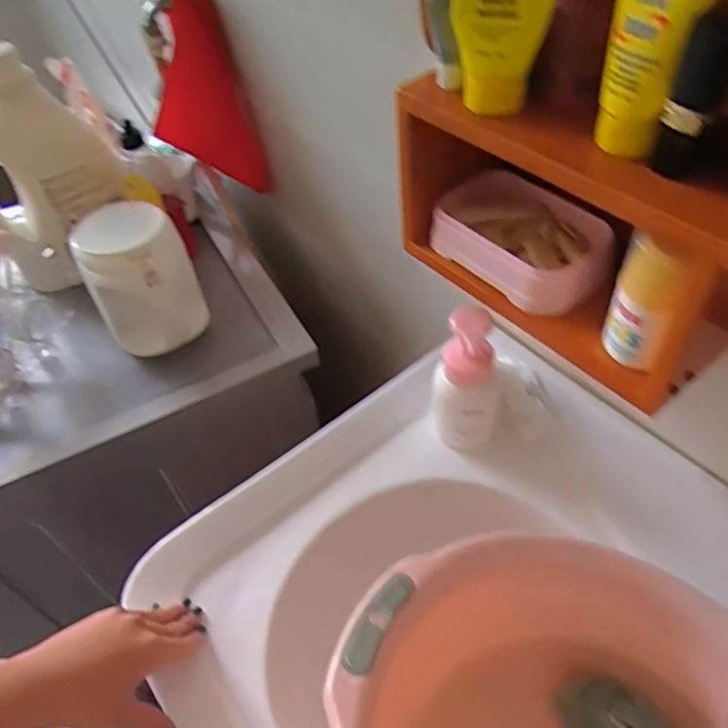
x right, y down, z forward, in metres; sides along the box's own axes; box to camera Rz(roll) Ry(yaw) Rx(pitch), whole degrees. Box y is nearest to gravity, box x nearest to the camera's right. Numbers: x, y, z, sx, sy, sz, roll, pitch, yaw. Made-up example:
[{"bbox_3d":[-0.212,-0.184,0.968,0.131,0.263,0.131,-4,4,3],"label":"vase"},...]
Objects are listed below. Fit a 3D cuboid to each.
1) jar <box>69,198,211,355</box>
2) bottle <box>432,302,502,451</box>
[{"bbox_3d":[-0.274,-0.090,0.782,0.122,0.185,0.134,-27,52,-16],"label":"jar"},{"bbox_3d":[0.097,0.021,0.578,0.063,0.165,0.046,0,50,7],"label":"bottle"}]

